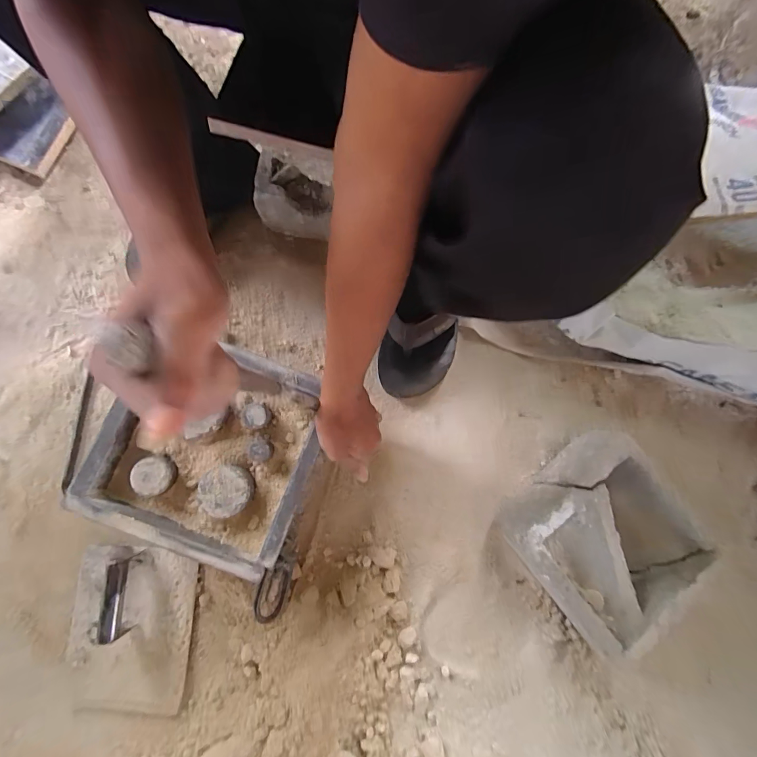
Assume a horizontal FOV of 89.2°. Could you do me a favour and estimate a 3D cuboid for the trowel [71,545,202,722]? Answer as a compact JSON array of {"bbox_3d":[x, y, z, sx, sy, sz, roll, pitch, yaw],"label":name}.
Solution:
[{"bbox_3d":[-0.337,0.334,0.500,0.166,0.060,0.207,3,79,0],"label":"trowel"}]

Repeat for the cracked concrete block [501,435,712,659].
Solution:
[{"bbox_3d":[0.288,0.208,0.507,0.205,0.101,0.192,-39,82,-8],"label":"cracked concrete block"}]

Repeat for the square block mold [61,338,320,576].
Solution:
[{"bbox_3d":[-0.197,0.084,0.458,0.239,0.042,0.237,20,79,3],"label":"square block mold"}]

